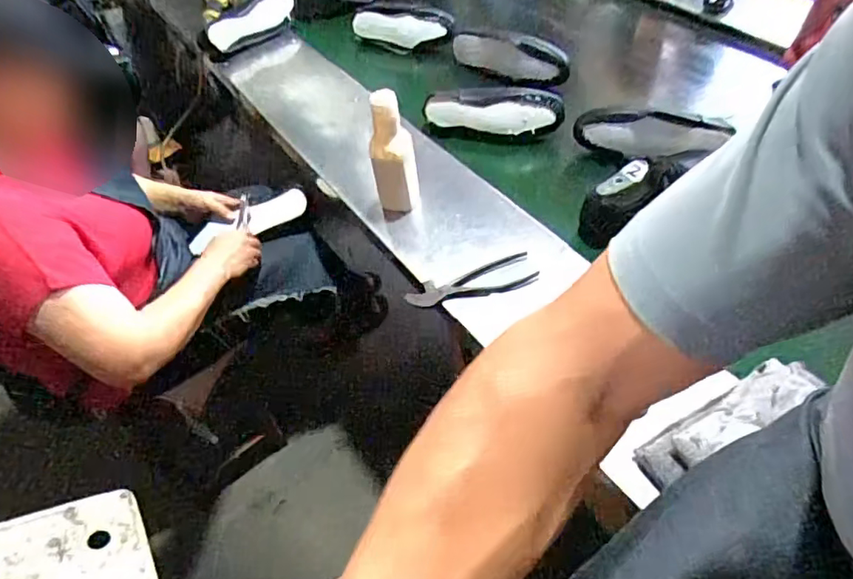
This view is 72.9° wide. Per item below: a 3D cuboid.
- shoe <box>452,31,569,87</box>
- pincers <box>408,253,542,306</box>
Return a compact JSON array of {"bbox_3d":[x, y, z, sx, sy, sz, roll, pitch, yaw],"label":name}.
[{"bbox_3d":[0.172,-0.504,1.261,0.256,0.097,0.091,23,55,24],"label":"shoe"},{"bbox_3d":[0.068,-0.007,0.872,0.199,0.036,0.066,-16,49,-8],"label":"pincers"}]

